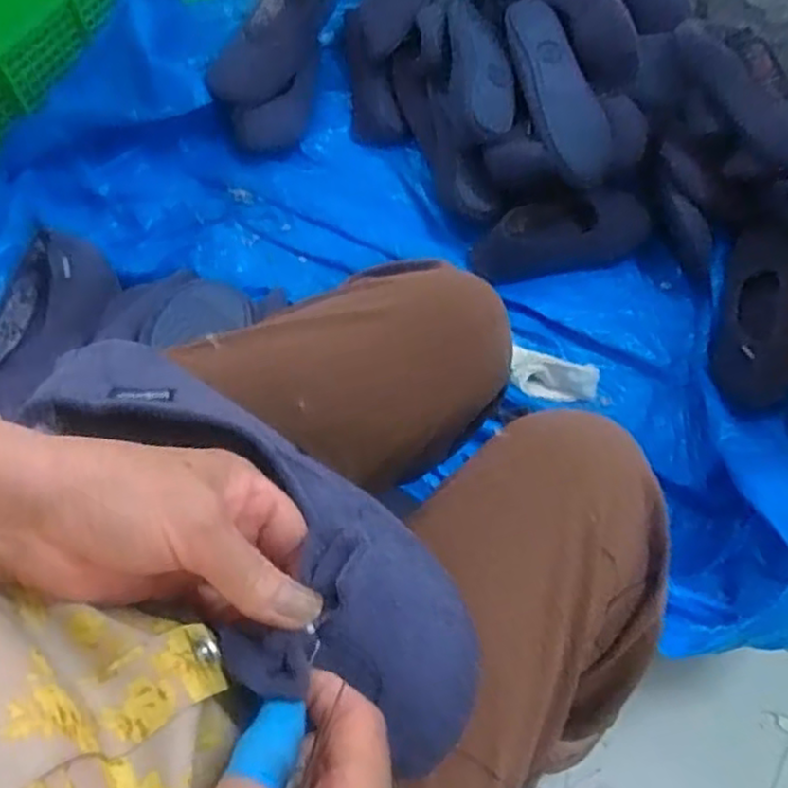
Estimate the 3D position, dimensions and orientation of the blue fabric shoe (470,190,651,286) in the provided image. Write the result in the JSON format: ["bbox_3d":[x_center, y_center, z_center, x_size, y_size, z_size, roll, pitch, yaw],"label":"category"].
[{"bbox_3d":[0.225,-0.212,0.963,0.242,0.058,0.081,-12,68,-6],"label":"blue fabric shoe"}]

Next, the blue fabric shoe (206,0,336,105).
[{"bbox_3d":[-0.167,-0.508,1.017,0.103,0.061,0.239,40,95,14],"label":"blue fabric shoe"}]

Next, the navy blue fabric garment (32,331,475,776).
[{"bbox_3d":[-0.060,0.056,0.312,0.239,0.048,0.089,41,72,12],"label":"navy blue fabric garment"}]

